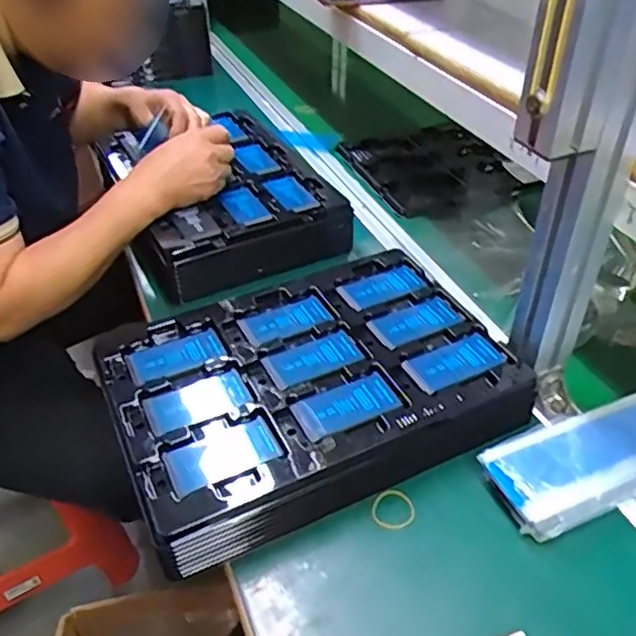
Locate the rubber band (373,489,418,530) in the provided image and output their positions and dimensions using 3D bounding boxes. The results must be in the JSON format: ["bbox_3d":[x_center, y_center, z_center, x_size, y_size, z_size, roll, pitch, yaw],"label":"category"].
[{"bbox_3d":[0.061,0.153,0.508,0.034,0.004,0.033,-1,47,1],"label":"rubber band"}]

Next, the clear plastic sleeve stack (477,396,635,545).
[{"bbox_3d":[0.293,0.090,0.536,0.323,0.028,0.076,-18,50,-16],"label":"clear plastic sleeve stack"}]

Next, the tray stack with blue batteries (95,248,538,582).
[{"bbox_3d":[-0.009,0.057,0.581,0.331,0.061,0.232,-17,42,-20],"label":"tray stack with blue batteries"}]

